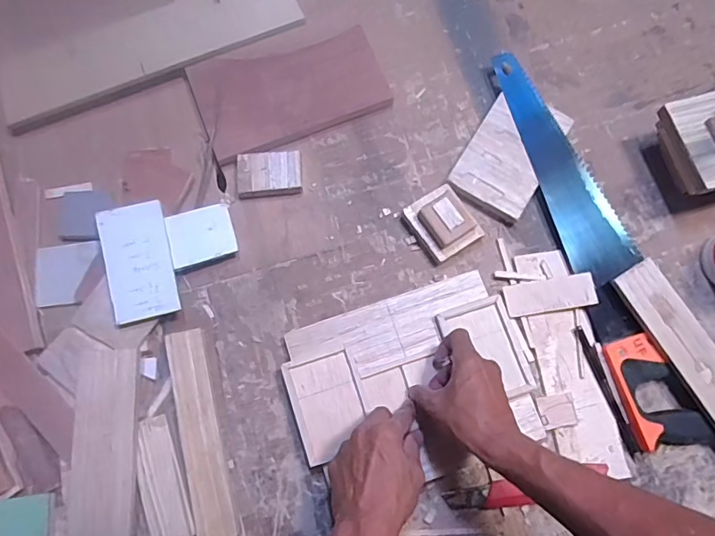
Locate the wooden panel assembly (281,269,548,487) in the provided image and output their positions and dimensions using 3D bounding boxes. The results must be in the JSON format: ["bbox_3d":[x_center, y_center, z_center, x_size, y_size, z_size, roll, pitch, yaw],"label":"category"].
[{"bbox_3d":[0.061,0.132,0.554,0.262,0.018,0.200,-18,78,-5],"label":"wooden panel assembly"}]

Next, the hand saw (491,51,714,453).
[{"bbox_3d":[0.287,-0.044,0.598,0.090,0.032,0.506,-15,78,-4],"label":"hand saw"}]

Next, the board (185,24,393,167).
[{"bbox_3d":[-0.087,-0.234,0.640,0.236,0.019,0.133,-20,79,-5],"label":"board"}]

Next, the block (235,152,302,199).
[{"bbox_3d":[-0.112,-0.120,0.622,0.080,0.011,0.055,-5,78,-2],"label":"block"}]

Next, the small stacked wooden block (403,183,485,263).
[{"bbox_3d":[0.105,-0.057,0.595,0.067,0.045,0.080,-34,80,-8],"label":"small stacked wooden block"}]

